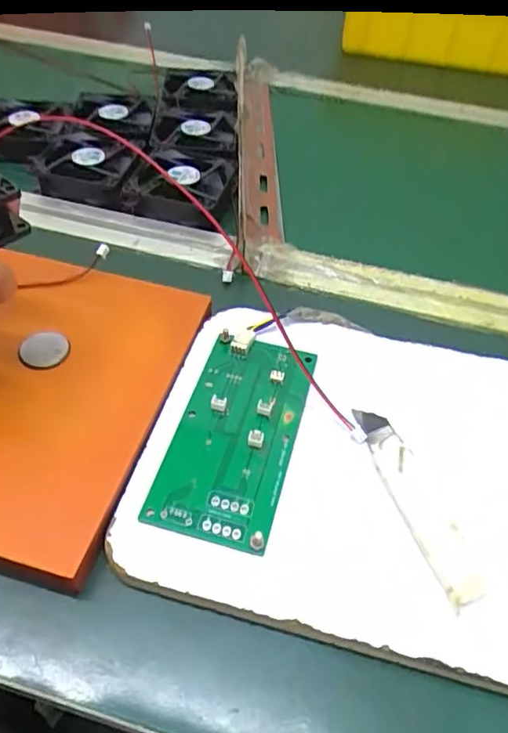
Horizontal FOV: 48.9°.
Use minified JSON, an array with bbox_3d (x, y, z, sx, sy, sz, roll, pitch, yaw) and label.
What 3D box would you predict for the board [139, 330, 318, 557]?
[{"bbox_3d":[-0.009,0.034,0.313,0.064,0.009,0.131,13,50,9],"label":"board"}]

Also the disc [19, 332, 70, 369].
[{"bbox_3d":[-0.127,-0.011,0.336,0.024,0.006,0.025,2,48,-2],"label":"disc"}]

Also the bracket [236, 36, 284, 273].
[{"bbox_3d":[0.005,-0.220,0.546,0.042,0.045,0.372,1,51,-4],"label":"bracket"}]

